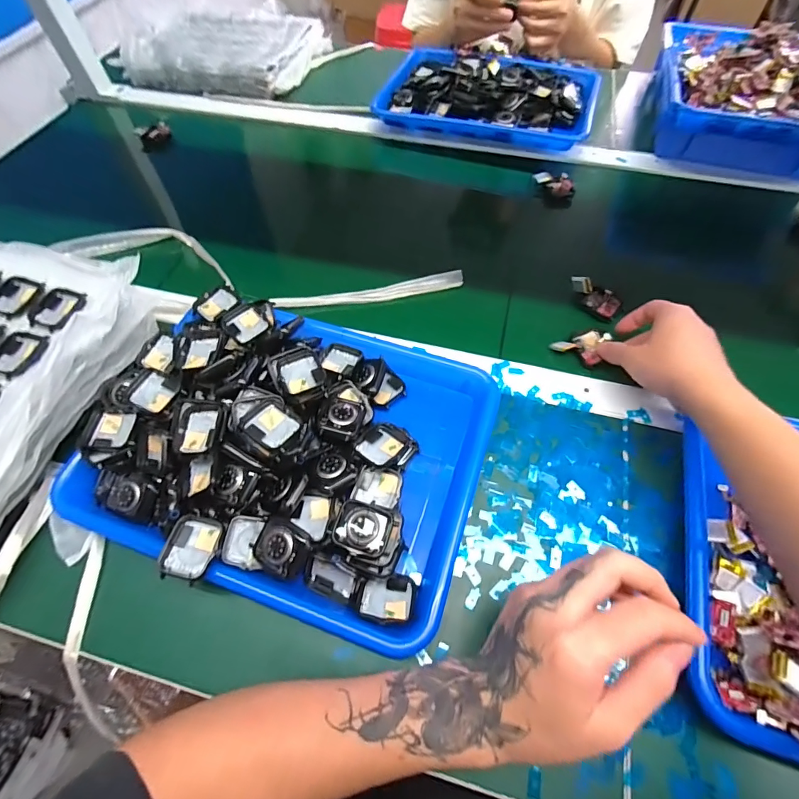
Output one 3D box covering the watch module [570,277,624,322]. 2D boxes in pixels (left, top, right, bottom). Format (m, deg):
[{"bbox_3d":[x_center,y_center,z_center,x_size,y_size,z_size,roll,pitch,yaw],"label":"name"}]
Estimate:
[{"bbox_3d":[0.224,-0.120,0.469,0.031,0.023,0.061,-40,67,-19],"label":"watch module"}]

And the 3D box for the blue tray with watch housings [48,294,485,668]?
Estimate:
[{"bbox_3d":[-0.095,0.035,0.360,0.323,0.061,0.251,15,62,10],"label":"blue tray with watch housings"}]

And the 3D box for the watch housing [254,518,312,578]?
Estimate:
[{"bbox_3d":[-0.090,0.114,0.313,0.043,0.016,0.035,25,64,15],"label":"watch housing"}]

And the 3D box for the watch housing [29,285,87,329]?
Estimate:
[{"bbox_3d":[-0.333,-0.088,0.401,0.046,0.009,0.046,12,62,8],"label":"watch housing"}]

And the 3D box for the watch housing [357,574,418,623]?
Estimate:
[{"bbox_3d":[-0.009,0.151,0.312,0.040,0.008,0.039,13,40,9],"label":"watch housing"}]

